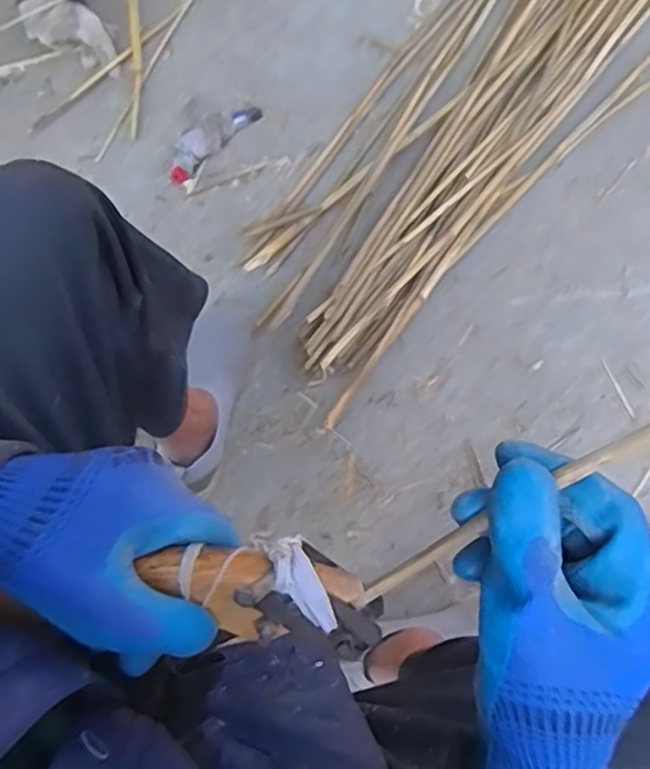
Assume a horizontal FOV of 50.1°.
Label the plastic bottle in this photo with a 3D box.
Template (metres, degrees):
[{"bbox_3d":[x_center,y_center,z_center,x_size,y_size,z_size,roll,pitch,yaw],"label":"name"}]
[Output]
[{"bbox_3d":[-0.166,-0.357,1.000,0.048,0.034,0.166,42,81,7],"label":"plastic bottle"}]

